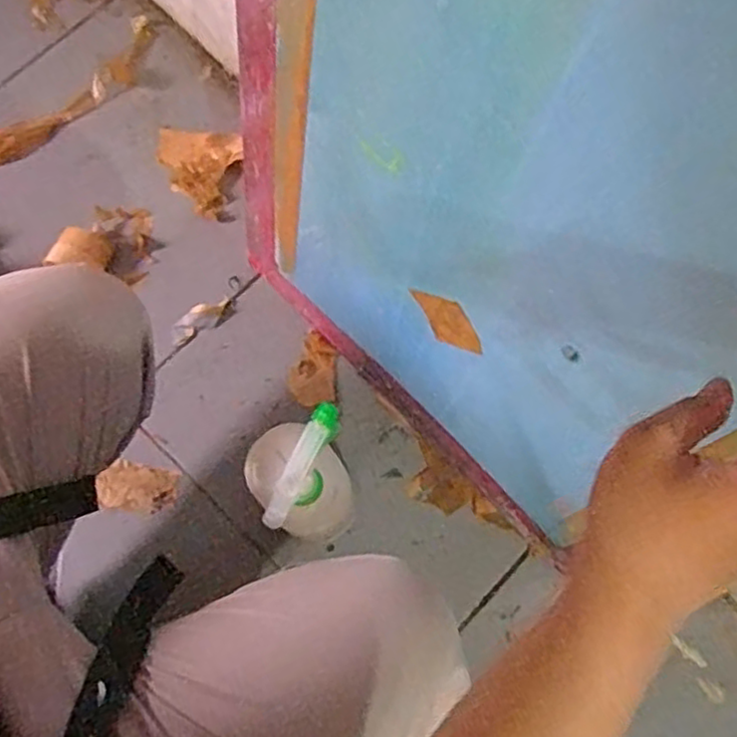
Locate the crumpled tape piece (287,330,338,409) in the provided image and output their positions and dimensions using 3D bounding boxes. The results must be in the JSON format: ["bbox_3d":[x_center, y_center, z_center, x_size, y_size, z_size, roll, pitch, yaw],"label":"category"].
[{"bbox_3d":[-0.060,0.001,0.747,0.049,0.006,0.079,2,74,0],"label":"crumpled tape piece"}]

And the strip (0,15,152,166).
[{"bbox_3d":[-0.348,-0.318,0.832,0.056,0.019,0.260,42,78,11],"label":"strip"}]

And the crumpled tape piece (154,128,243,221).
[{"bbox_3d":[-0.199,-0.229,0.806,0.104,0.021,0.108,7,74,2],"label":"crumpled tape piece"}]

